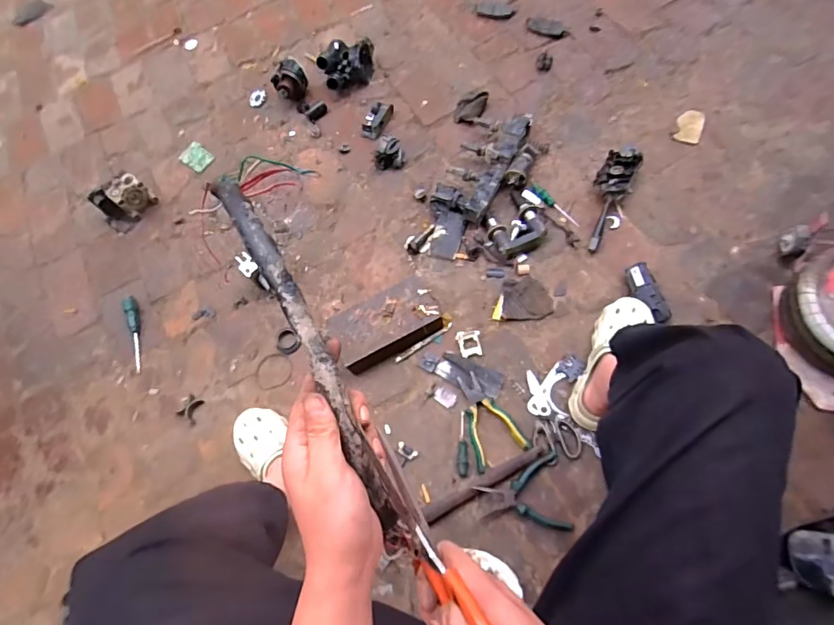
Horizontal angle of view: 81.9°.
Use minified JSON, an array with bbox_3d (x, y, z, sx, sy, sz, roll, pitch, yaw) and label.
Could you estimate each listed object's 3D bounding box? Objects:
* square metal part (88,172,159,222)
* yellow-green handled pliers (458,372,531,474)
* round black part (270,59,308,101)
[{"bbox_3d":[-0.744,-0.285,1.230,0.072,0.086,0.124,40,79,20],"label":"square metal part"},{"bbox_3d":[0.151,0.207,0.941,0.103,0.023,0.184,-12,67,3],"label":"yellow-green handled pliers"},{"bbox_3d":[-0.338,-0.618,1.293,0.090,0.078,0.097,-3,68,7],"label":"round black part"}]

